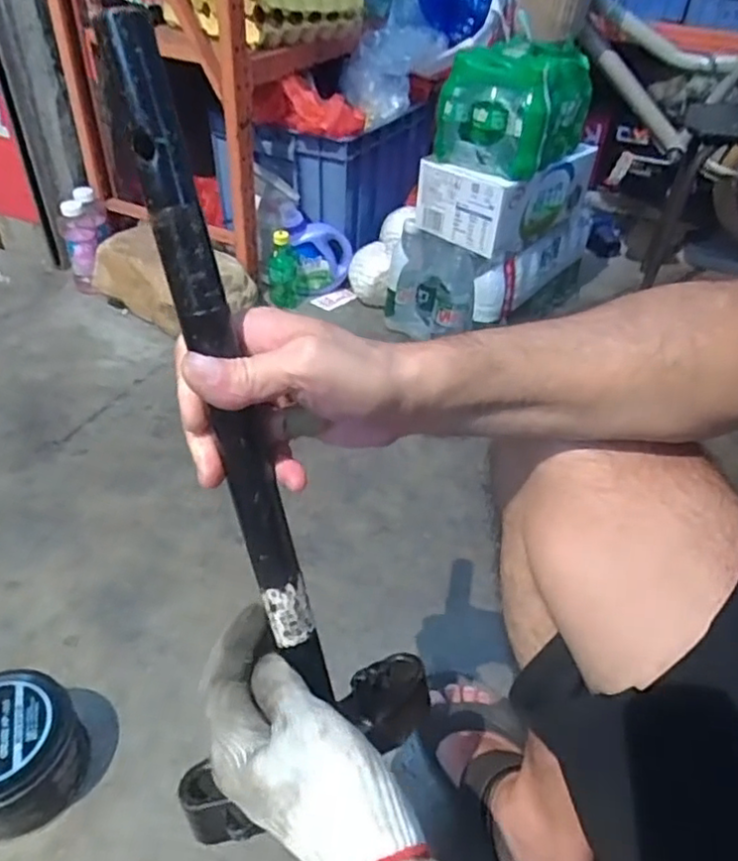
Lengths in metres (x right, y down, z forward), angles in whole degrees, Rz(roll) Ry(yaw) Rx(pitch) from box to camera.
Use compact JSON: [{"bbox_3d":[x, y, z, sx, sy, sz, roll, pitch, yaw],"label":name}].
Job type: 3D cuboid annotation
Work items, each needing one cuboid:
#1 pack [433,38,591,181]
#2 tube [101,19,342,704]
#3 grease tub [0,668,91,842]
[{"bbox_3d":[0.245,-0.541,1.061,0.168,0.159,0.233,27,46,25],"label":"pack"},{"bbox_3d":[-0.064,-0.009,0.311,0.026,0.332,0.017,-24,26,-27],"label":"tube"},{"bbox_3d":[-0.345,0.313,0.624,0.120,0.097,0.120,1,40,-1],"label":"grease tub"}]

